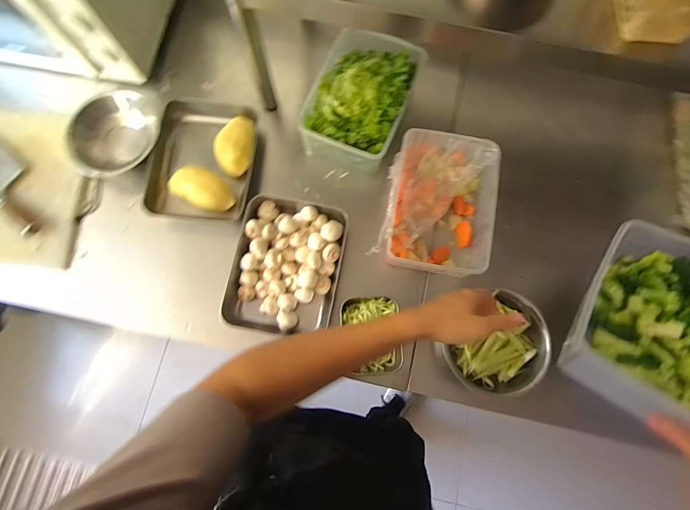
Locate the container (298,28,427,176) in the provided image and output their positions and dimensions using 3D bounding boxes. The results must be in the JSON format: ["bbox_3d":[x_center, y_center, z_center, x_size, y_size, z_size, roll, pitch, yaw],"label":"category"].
[{"bbox_3d":[0.035,-0.306,0.745,0.209,0.094,0.263,21,78,5],"label":"container"}]

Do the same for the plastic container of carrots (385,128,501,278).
[{"bbox_3d":[0.184,-0.095,0.706,0.184,0.099,0.261,9,78,2],"label":"plastic container of carrots"}]

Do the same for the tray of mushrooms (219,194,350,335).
[{"bbox_3d":[-0.108,0.015,0.700,0.200,0.066,0.266,11,78,3],"label":"tray of mushrooms"}]

